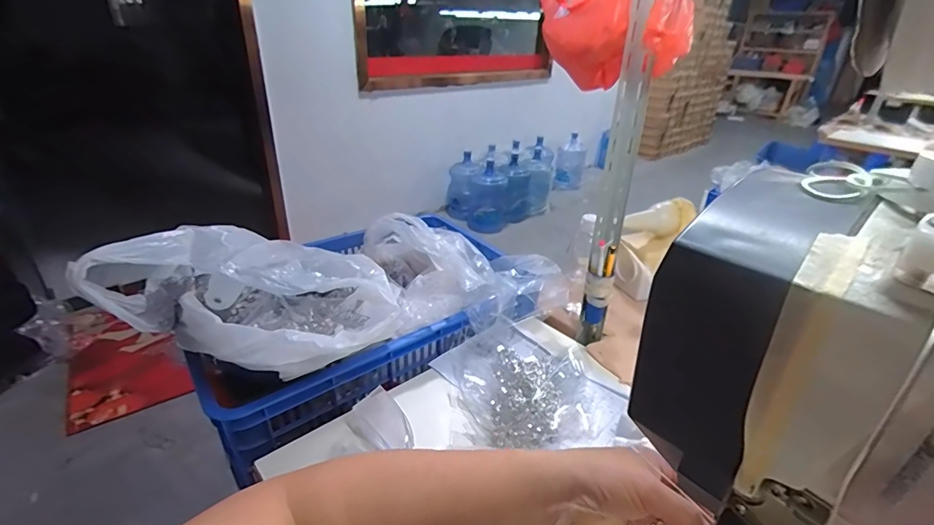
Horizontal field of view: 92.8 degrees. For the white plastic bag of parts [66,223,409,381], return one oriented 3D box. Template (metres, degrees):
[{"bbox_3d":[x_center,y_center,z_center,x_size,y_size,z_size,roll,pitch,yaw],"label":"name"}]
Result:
[{"bbox_3d":[-0.289,0.036,0.666,0.402,0.135,0.277,6,29,7],"label":"white plastic bag of parts"}]

